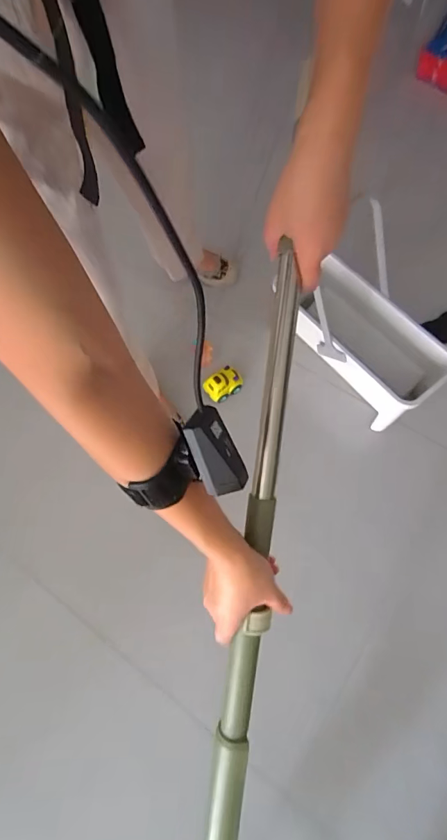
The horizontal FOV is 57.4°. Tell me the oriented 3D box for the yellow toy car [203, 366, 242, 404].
[{"bbox_3d":[0.001,-0.093,1.043,0.104,0.053,0.069,-37,72,-16],"label":"yellow toy car"}]

